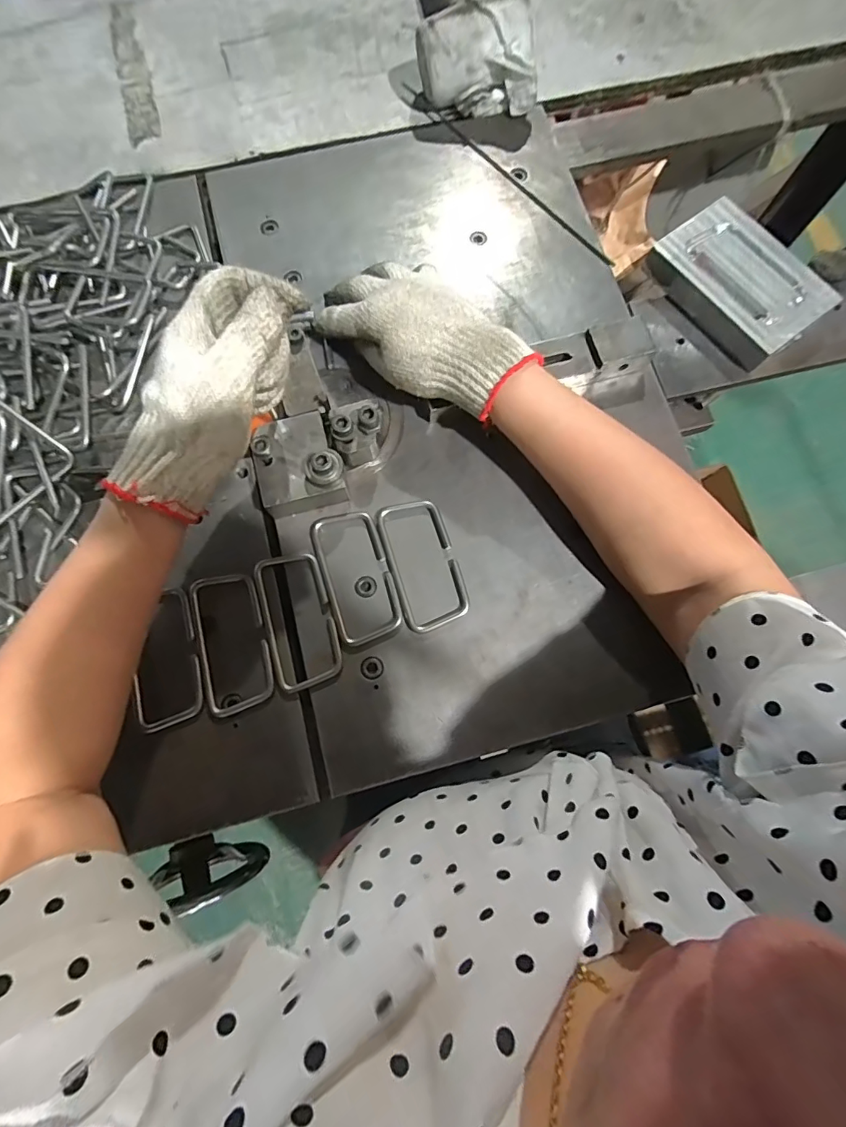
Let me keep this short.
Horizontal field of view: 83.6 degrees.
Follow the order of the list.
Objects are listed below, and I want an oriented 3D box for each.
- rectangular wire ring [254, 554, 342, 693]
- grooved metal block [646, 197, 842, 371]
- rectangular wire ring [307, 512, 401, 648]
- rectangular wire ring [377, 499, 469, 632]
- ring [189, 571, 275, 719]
[{"bbox_3d":[-0.097,0.043,0.369,0.052,0.006,0.104,-17,76,-4],"label":"rectangular wire ring"},{"bbox_3d":[0.280,-0.252,0.422,0.092,0.028,0.141,-40,78,-9],"label":"grooved metal block"},{"bbox_3d":[-0.053,0.008,0.377,0.051,0.007,0.106,-19,76,-4],"label":"rectangular wire ring"},{"bbox_3d":[0.000,-0.001,0.379,0.053,0.006,0.104,-17,76,-4],"label":"rectangular wire ring"},{"bbox_3d":[-0.147,0.060,0.365,0.050,0.004,0.106,-16,80,-3],"label":"ring"}]

